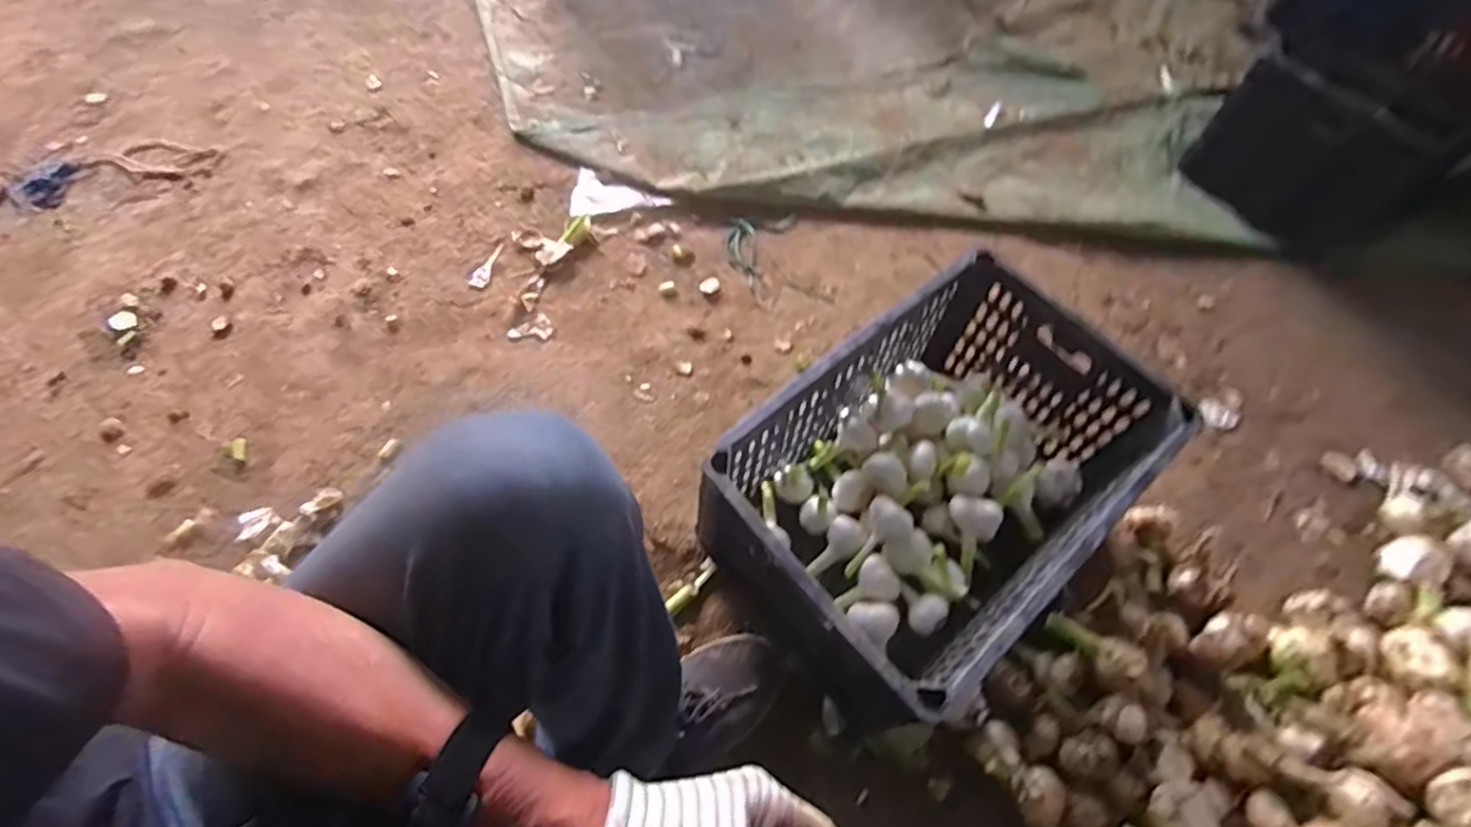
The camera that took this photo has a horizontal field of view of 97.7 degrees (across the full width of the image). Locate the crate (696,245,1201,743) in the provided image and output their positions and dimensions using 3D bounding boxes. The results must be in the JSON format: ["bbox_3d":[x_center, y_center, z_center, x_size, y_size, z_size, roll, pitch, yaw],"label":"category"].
[{"bbox_3d":[0.216,0.079,0.723,0.442,0.243,0.292,-37,68,-21],"label":"crate"}]

